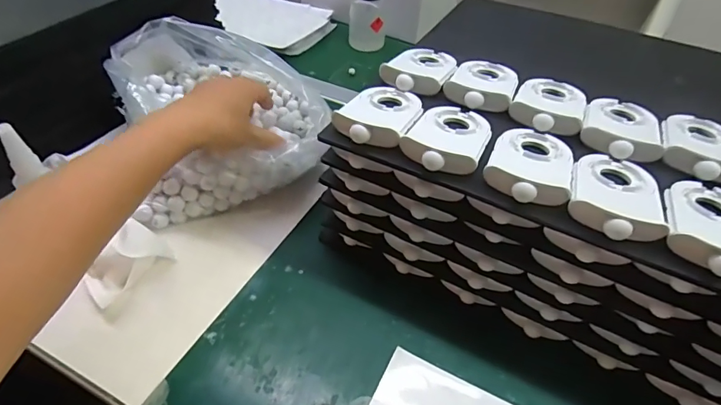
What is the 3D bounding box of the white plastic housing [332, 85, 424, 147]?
[{"bbox_3d":[0.018,-0.075,0.368,0.058,0.020,0.086,20,47,15],"label":"white plastic housing"}]

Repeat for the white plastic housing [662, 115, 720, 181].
[{"bbox_3d":[0.270,-0.048,0.350,0.058,0.018,0.083,23,48,18],"label":"white plastic housing"}]

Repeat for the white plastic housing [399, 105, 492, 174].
[{"bbox_3d":[0.070,-0.056,0.347,0.057,0.017,0.088,20,47,15],"label":"white plastic housing"}]

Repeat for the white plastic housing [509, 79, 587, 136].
[{"bbox_3d":[0.164,-0.088,0.385,0.057,0.018,0.086,21,47,17],"label":"white plastic housing"}]

